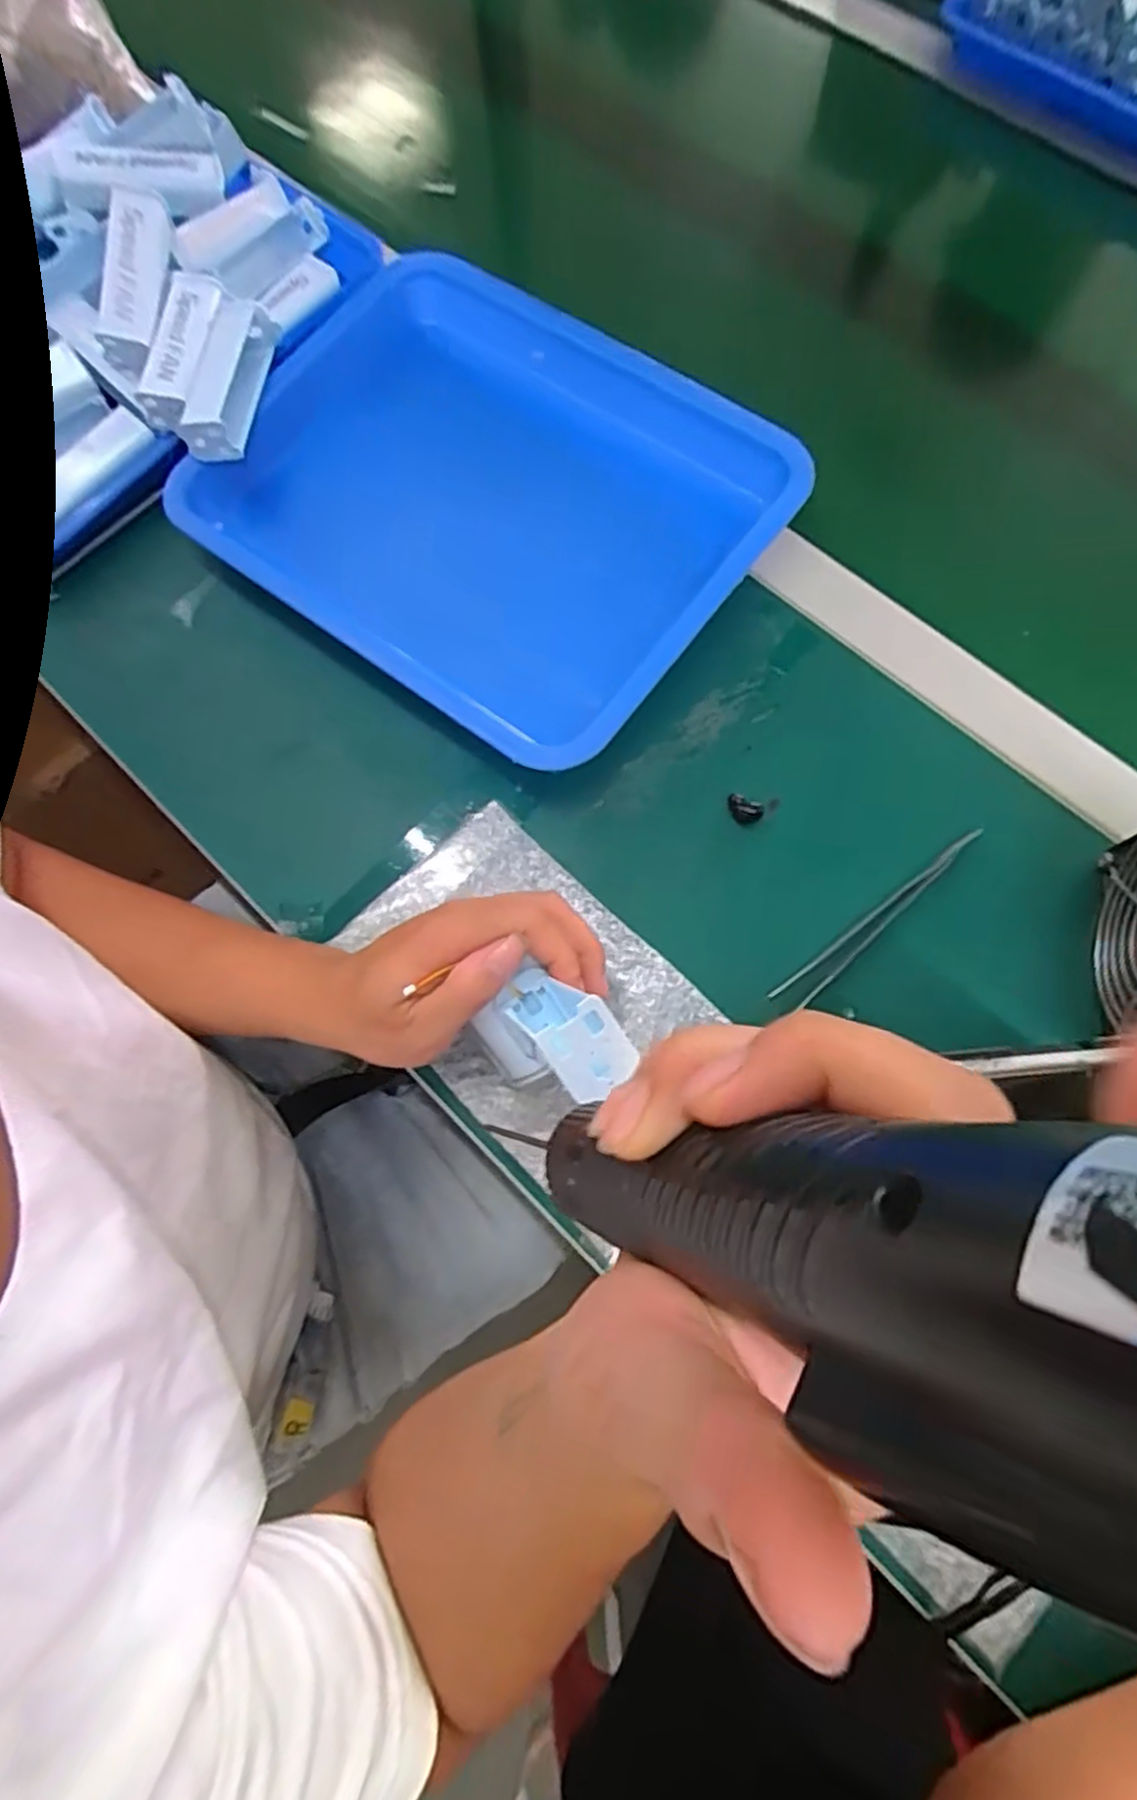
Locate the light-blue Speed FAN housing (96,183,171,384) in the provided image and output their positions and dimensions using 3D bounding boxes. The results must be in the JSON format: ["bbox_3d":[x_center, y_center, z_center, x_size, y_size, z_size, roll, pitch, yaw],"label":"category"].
[{"bbox_3d":[-0.275,-0.395,0.499,0.032,0.029,0.113,5,84,3],"label":"light-blue Speed FAN housing"}]

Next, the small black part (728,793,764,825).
[{"bbox_3d":[0.097,-0.050,0.433,0.020,0.009,0.012,19,72,8],"label":"small black part"}]

